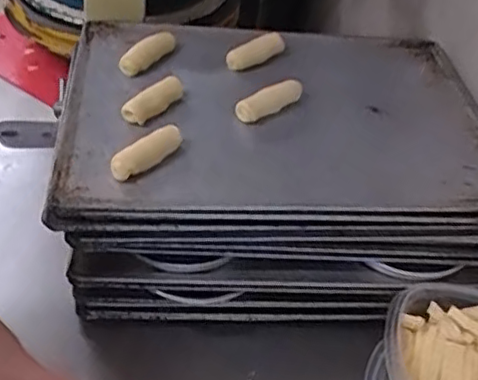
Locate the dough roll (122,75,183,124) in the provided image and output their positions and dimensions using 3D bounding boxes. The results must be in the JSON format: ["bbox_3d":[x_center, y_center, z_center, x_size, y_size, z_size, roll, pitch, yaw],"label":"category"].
[{"bbox_3d":[-0.089,-0.099,0.680,0.026,0.021,0.085,30,46,23],"label":"dough roll"}]

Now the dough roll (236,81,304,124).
[{"bbox_3d":[0.037,-0.103,0.709,0.090,0.022,0.025,-29,53,-35],"label":"dough roll"}]

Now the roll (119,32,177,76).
[{"bbox_3d":[-0.111,-0.163,0.755,0.029,0.021,0.085,28,45,22],"label":"roll"}]

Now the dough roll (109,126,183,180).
[{"bbox_3d":[-0.091,-0.038,0.617,0.029,0.017,0.080,31,46,24],"label":"dough roll"}]

